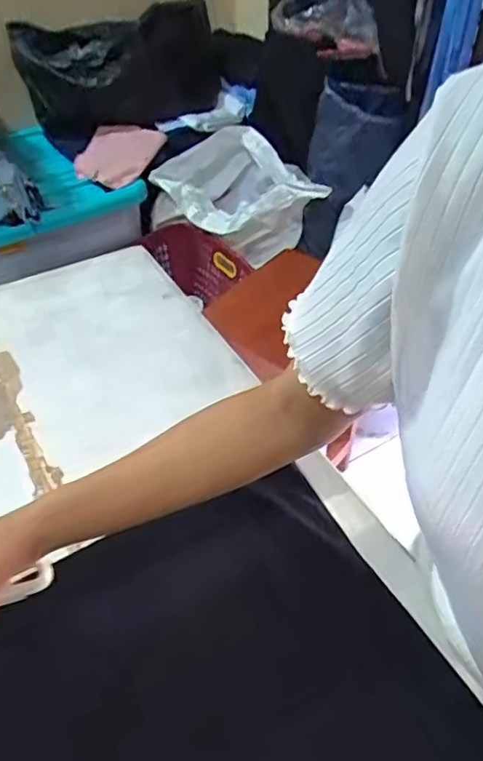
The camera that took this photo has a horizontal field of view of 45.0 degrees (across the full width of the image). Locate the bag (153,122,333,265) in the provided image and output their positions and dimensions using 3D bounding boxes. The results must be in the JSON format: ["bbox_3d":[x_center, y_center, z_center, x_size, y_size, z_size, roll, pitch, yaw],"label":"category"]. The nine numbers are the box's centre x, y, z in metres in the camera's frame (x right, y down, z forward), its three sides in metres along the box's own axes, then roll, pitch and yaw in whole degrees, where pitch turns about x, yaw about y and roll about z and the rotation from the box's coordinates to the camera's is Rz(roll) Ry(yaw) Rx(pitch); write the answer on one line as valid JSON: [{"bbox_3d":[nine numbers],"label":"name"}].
[{"bbox_3d":[-0.011,-0.492,1.601,0.419,0.270,0.235,32,54,27],"label":"bag"}]

